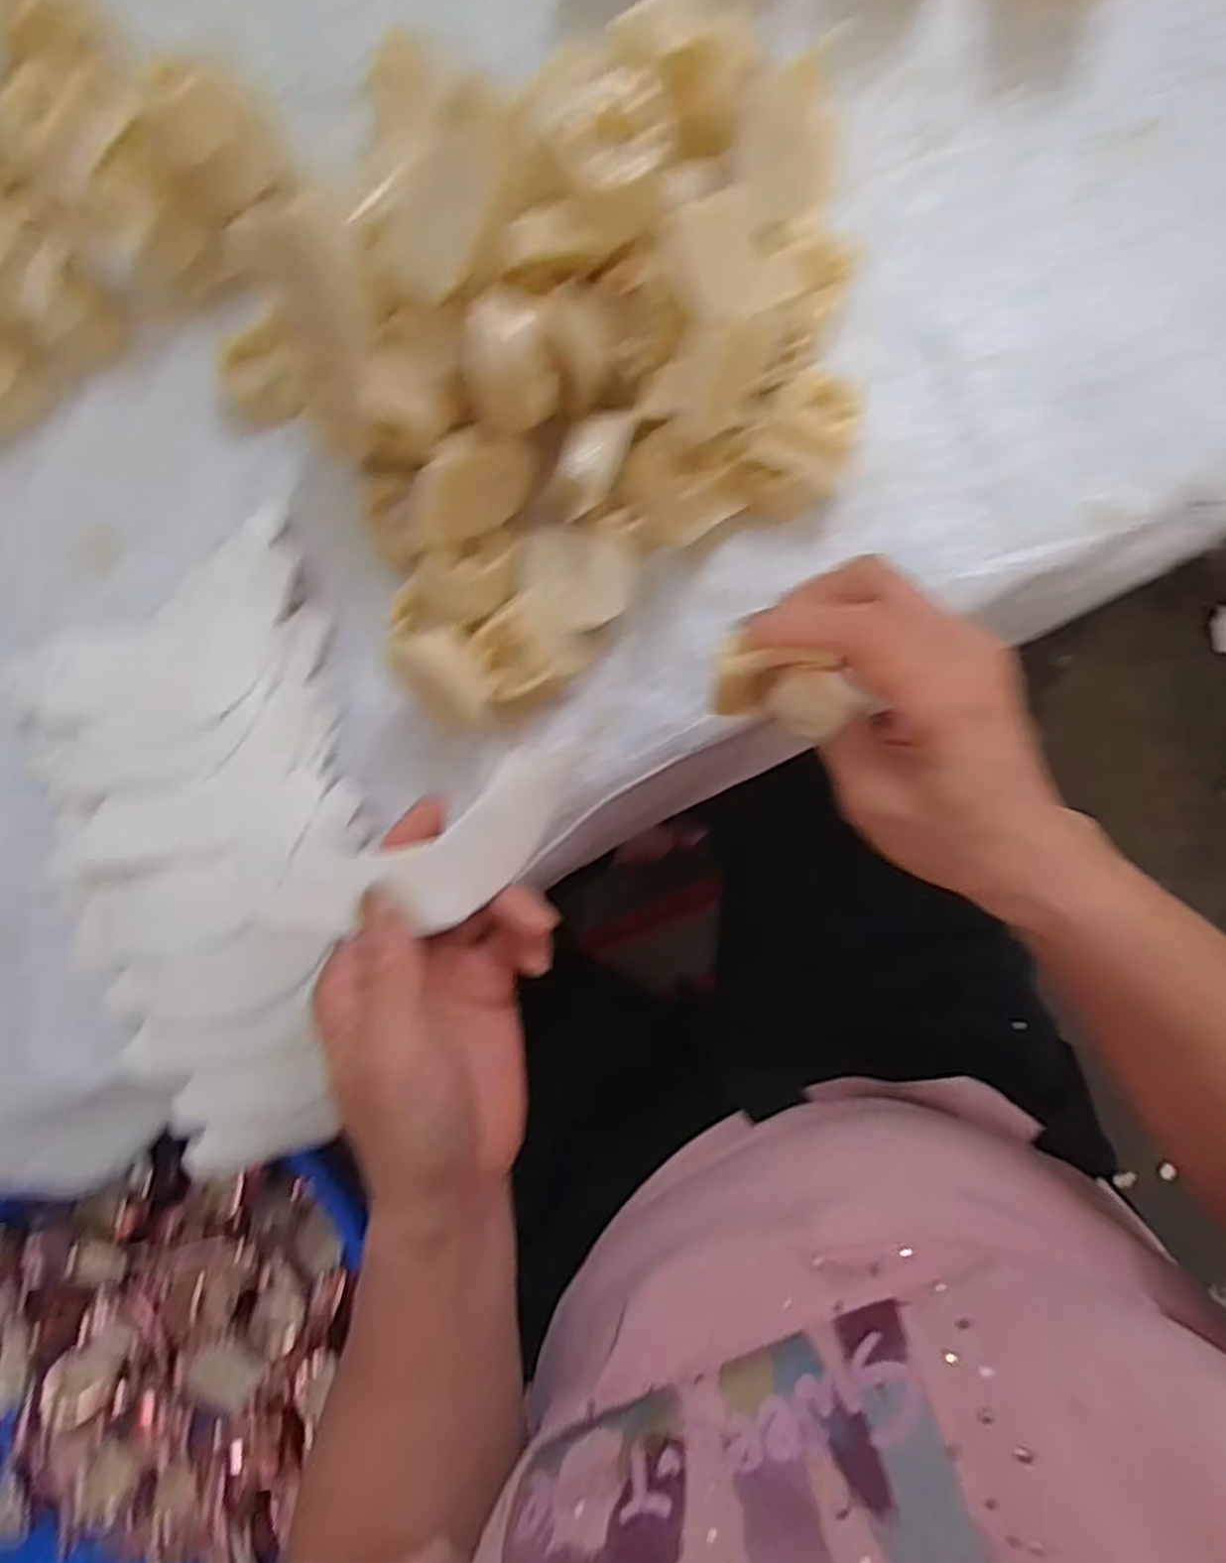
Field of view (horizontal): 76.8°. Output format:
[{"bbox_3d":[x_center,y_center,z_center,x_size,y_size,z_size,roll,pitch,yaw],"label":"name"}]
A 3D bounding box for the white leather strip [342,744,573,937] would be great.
[{"bbox_3d":[-0.049,0.022,0.266,0.090,0.022,0.034,-40,87,-20],"label":"white leather strip"}]

